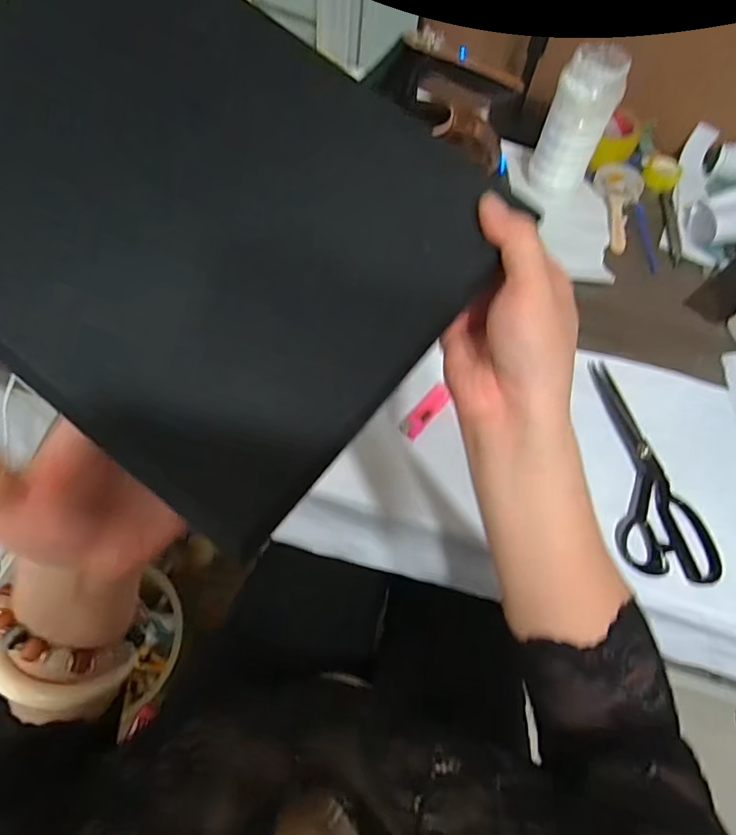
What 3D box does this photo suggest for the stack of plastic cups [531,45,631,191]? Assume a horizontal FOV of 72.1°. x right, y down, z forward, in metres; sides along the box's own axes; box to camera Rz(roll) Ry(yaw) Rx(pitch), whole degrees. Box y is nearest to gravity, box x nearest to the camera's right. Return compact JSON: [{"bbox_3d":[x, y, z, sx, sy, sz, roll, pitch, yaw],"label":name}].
[{"bbox_3d":[0.279,-0.392,0.678,0.077,0.157,0.067,25,63,9],"label":"stack of plastic cups"}]

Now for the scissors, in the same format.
[{"bbox_3d":[0.293,0.046,0.529,0.091,0.012,0.237,3,62,-2],"label":"scissors"}]

